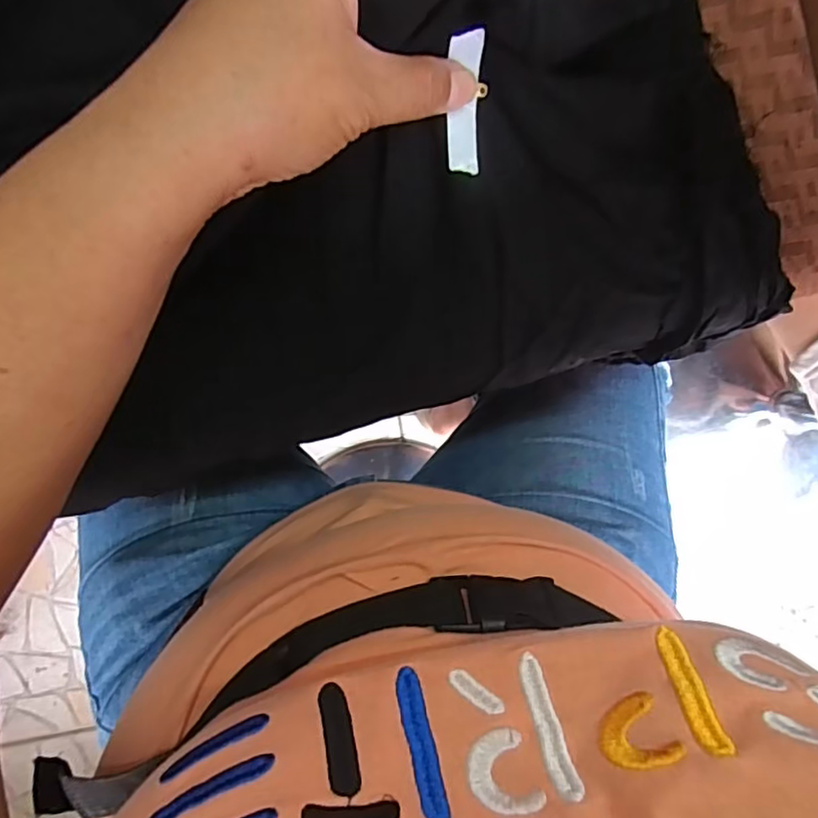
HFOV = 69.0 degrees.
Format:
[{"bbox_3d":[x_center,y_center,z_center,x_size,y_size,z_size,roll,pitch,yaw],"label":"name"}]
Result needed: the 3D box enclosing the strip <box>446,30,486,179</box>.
[{"bbox_3d":[0.021,-0.114,0.223,0.012,0.009,0.047,-4,131,-3],"label":"strip"}]

